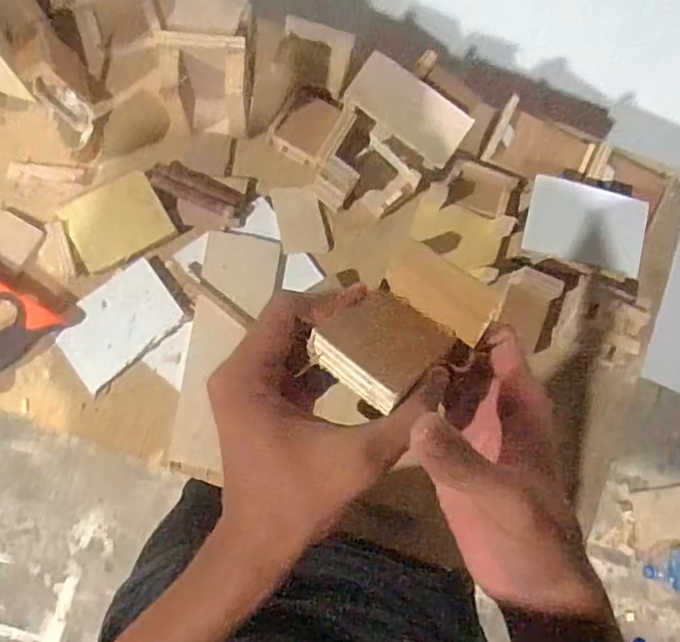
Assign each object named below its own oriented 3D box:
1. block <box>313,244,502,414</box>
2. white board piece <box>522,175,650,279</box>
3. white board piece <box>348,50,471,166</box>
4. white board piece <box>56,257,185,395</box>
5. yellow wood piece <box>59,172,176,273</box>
[{"bbox_3d":[0.033,0.002,0.291,0.062,0.046,0.082,39,43,11],"label":"block"},{"bbox_3d":[0.268,-0.103,0.643,0.127,0.005,0.081,16,104,6],"label":"white board piece"},{"bbox_3d":[0.074,-0.231,0.650,0.132,0.007,0.065,35,108,-1],"label":"white board piece"},{"bbox_3d":[-0.242,0.002,0.646,0.129,0.004,0.081,-42,87,-8],"label":"white board piece"},{"bbox_3d":[-0.246,-0.110,0.655,0.102,0.009,0.079,-27,85,-7],"label":"yellow wood piece"}]

